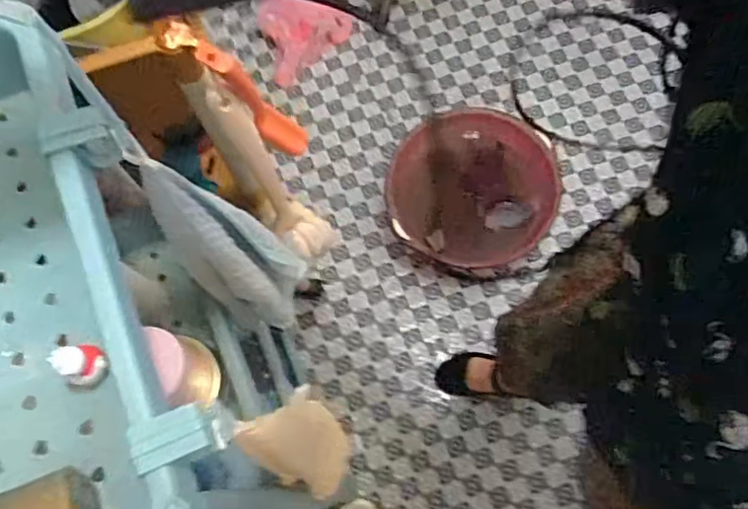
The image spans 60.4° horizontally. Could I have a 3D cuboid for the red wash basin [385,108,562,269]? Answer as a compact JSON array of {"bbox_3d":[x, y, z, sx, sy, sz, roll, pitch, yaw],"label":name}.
[{"bbox_3d":[0.214,-0.135,1.355,0.360,0.111,0.365,-1,71,3],"label":"red wash basin"}]

